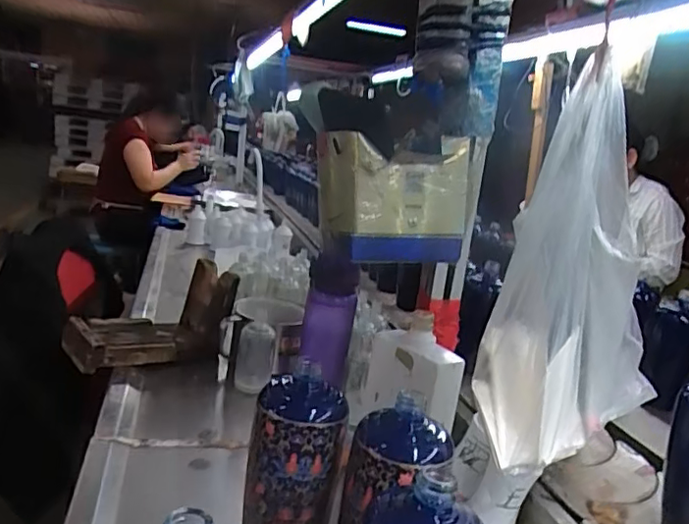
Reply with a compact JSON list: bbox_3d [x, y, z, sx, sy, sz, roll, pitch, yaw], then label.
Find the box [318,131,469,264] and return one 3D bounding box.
[{"bbox_3d":[0.051,-0.072,0.666,0.155,0.127,0.103,0,14,-25],"label":"box"}]

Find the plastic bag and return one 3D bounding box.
[{"bbox_3d":[0.203,0.011,0.500,0.165,0.300,0.069,-3,15,-35],"label":"plastic bag"}]

